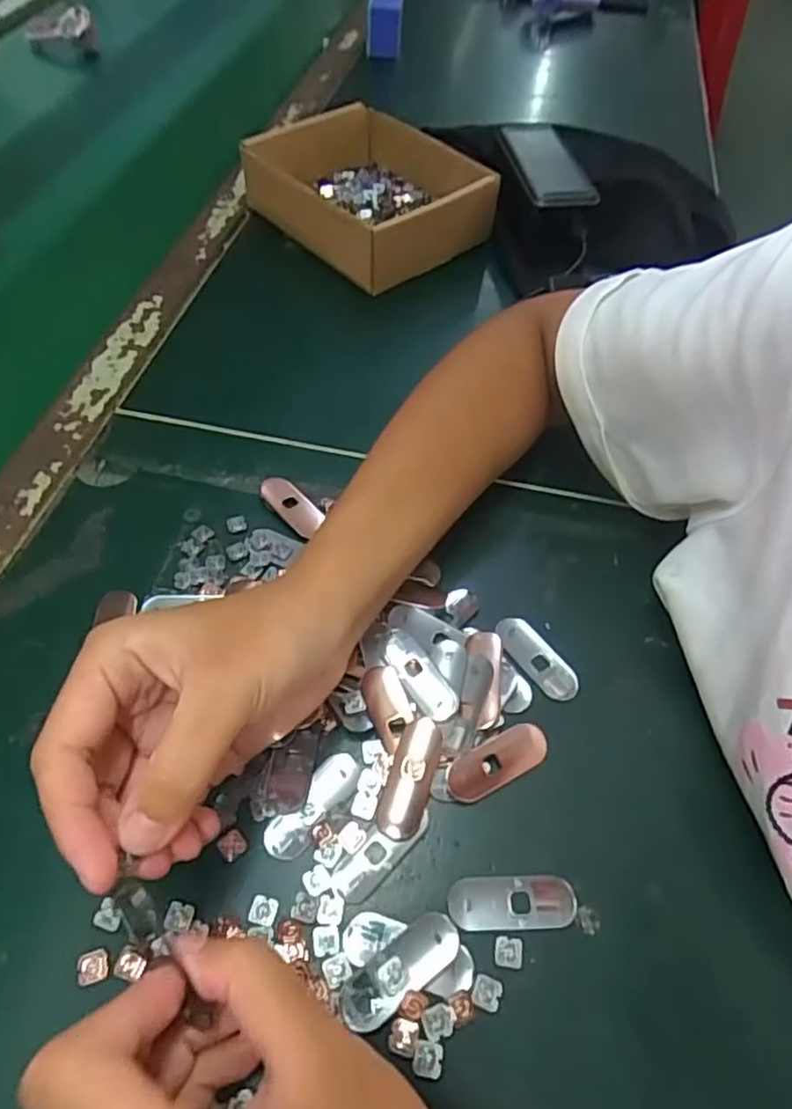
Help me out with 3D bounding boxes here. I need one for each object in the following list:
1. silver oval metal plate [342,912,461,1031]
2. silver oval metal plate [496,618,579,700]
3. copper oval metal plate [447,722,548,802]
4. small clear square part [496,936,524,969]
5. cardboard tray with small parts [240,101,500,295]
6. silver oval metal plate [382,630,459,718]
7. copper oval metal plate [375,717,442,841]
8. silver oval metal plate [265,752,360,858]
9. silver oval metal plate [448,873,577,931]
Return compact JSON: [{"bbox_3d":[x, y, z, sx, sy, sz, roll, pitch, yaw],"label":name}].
[{"bbox_3d":[0.002,0.153,0.250,0.047,0.004,0.018,-30,60,-21],"label":"silver oval metal plate"},{"bbox_3d":[0.069,0.051,0.331,0.019,0.004,0.049,-30,60,-21],"label":"silver oval metal plate"},{"bbox_3d":[0.045,0.091,0.297,0.049,0.004,0.019,-24,58,-17],"label":"copper oval metal plate"},{"bbox_3d":[0.043,0.150,0.254,0.010,0.004,0.010,7,55,4],"label":"small clear square part"},{"bbox_3d":[-0.021,-0.294,0.543,0.146,0.054,0.170,-32,61,-22],"label":"cardboard tray with small parts"},{"bbox_3d":[0.010,0.055,0.315,0.018,0.009,0.051,-32,63,-15],"label":"silver oval metal plate"},{"bbox_3d":[0.006,0.095,0.291,0.018,0.006,0.051,15,56,10],"label":"copper oval metal plate"},{"bbox_3d":[-0.034,0.105,0.283,0.017,0.004,0.049,36,61,22],"label":"silver oval metal plate"},{"bbox_3d":[0.046,0.136,0.265,0.049,0.004,0.019,-2,54,-3],"label":"silver oval metal plate"}]

